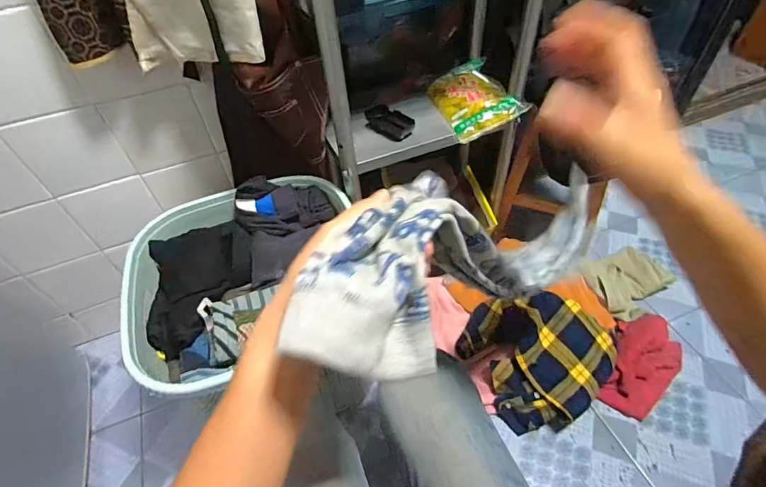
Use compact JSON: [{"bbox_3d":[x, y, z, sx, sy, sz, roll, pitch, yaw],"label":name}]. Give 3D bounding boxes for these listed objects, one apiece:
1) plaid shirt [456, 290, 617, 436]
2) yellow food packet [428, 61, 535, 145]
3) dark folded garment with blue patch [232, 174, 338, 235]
[{"bbox_3d":[0.330,0.228,0.857,0.261,0.163,0.246,-30,54,-19],"label":"plaid shirt"},{"bbox_3d":[0.187,-0.294,0.831,0.138,0.058,0.192,-17,51,-10],"label":"yellow food packet"},{"bbox_3d":[-0.195,-0.076,0.807,0.186,0.072,0.089,-1,50,4],"label":"dark folded garment with blue patch"}]

